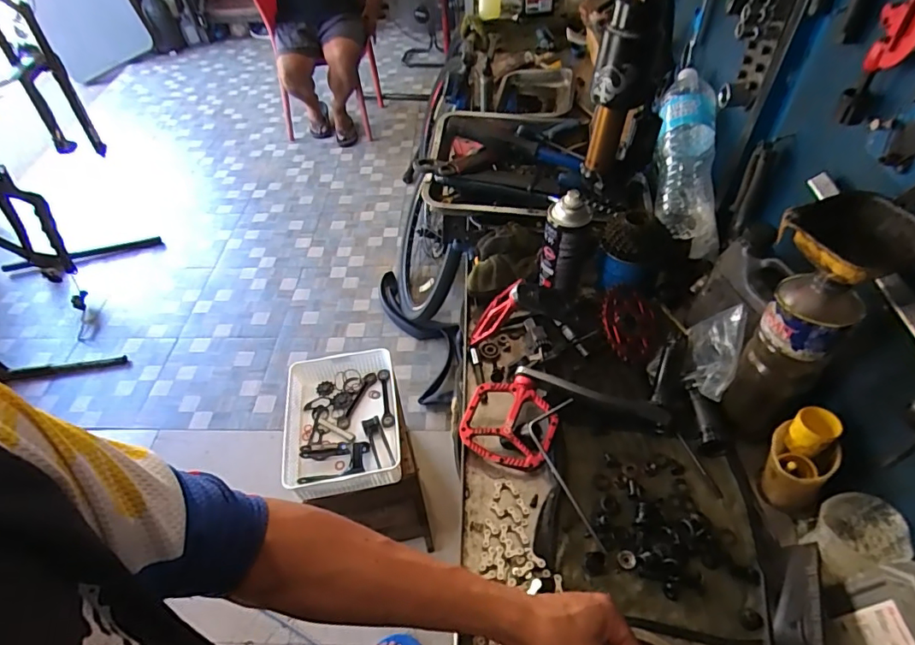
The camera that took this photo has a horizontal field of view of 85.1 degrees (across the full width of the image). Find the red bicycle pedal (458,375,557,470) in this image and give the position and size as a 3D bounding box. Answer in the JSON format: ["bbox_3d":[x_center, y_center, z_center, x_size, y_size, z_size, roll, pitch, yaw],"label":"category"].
[{"bbox_3d":[0.068,0.126,0.643,0.114,0.030,0.111,17,70,13],"label":"red bicycle pedal"}]

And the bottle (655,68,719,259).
[{"bbox_3d":[0.381,-0.268,0.831,0.099,0.072,0.352,4,77,7],"label":"bottle"}]

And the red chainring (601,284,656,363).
[{"bbox_3d":[0.250,0.002,0.731,0.097,0.008,0.111,29,63,-16],"label":"red chainring"}]

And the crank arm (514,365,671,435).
[{"bbox_3d":[0.182,0.098,0.647,0.217,0.039,0.023,20,52,2],"label":"crank arm"}]

